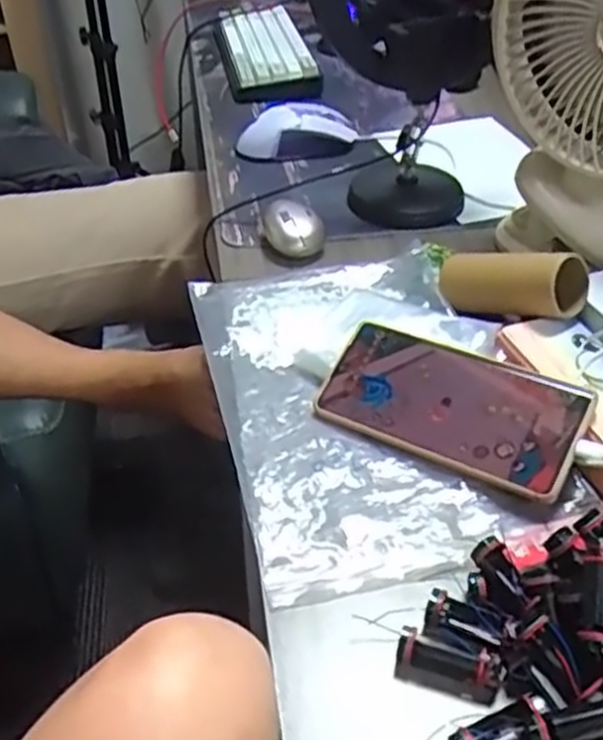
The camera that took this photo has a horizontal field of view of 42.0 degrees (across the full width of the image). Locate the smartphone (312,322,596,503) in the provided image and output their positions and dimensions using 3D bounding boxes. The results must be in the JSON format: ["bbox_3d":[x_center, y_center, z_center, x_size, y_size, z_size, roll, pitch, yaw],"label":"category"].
[{"bbox_3d":[0.091,0.019,0.489,0.164,0.007,0.075,22,70,28],"label":"smartphone"}]

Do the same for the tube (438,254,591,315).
[{"bbox_3d":[0.147,-0.066,0.562,0.105,0.043,0.034,7,37,37],"label":"tube"}]

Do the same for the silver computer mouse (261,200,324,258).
[{"bbox_3d":[-0.007,-0.123,0.678,0.052,0.031,0.059,-1,41,-2],"label":"silver computer mouse"}]

